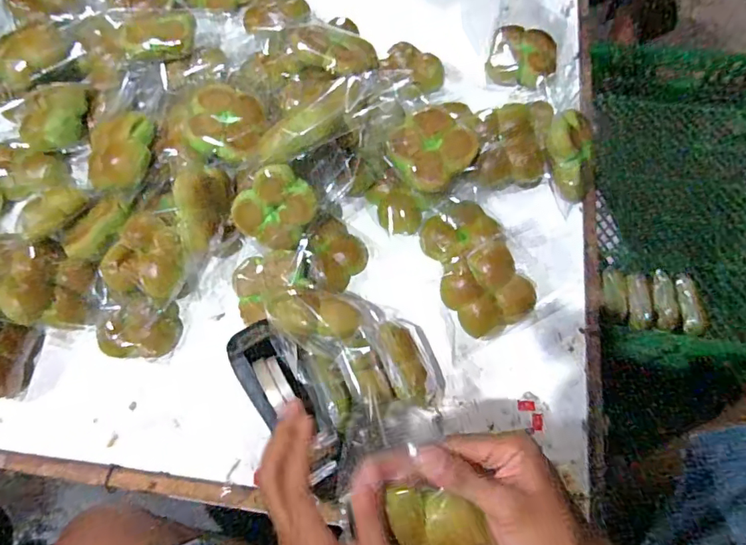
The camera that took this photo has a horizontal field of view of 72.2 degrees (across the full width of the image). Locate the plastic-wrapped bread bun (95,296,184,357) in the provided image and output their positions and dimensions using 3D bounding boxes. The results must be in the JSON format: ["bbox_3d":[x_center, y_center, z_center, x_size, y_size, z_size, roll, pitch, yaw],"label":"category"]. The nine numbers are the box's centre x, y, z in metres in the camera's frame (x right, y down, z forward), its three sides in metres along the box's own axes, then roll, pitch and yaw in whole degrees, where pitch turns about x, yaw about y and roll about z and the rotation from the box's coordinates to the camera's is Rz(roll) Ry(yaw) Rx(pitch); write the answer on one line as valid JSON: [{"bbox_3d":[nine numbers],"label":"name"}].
[{"bbox_3d":[-0.313,0.075,0.679,0.103,0.040,0.073,-1,67,2],"label":"plastic-wrapped bread bun"}]

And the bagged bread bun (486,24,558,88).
[{"bbox_3d":[0.239,-0.342,0.829,0.109,0.043,0.118,17,69,10],"label":"bagged bread bun"}]

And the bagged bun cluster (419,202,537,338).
[{"bbox_3d":[0.136,-0.010,0.679,0.116,0.056,0.177,-22,68,-6],"label":"bagged bun cluster"}]

